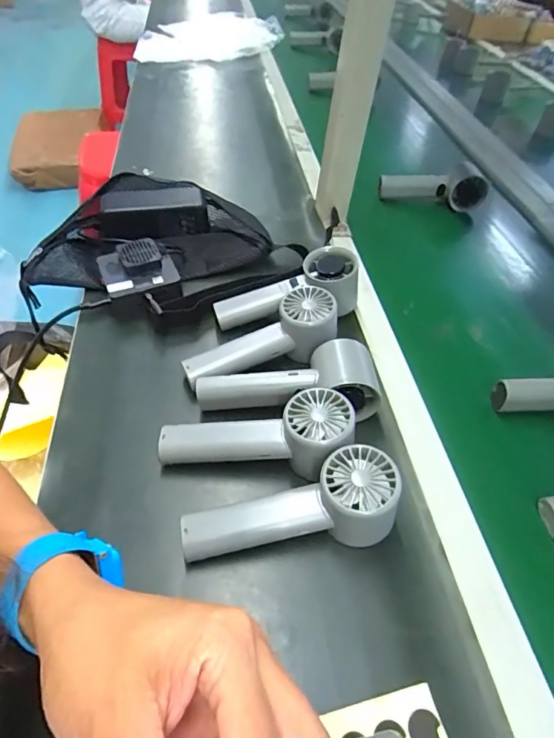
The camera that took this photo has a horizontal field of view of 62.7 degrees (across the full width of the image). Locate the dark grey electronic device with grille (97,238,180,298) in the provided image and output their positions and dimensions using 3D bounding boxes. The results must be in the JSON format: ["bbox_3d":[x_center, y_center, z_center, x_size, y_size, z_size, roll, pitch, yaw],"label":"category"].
[{"bbox_3d":[-0.154,-0.112,0.501,0.077,0.027,0.064,-13,51,-18],"label":"dark grey electronic device with grille"}]

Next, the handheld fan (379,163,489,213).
[{"bbox_3d":[0.236,-0.274,0.696,0.159,0.068,0.040,-1,47,-3],"label":"handheld fan"}]

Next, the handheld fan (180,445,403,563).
[{"bbox_3d":[0.013,0.109,0.335,0.156,0.056,0.051,-16,48,3],"label":"handheld fan"}]

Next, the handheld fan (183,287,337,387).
[{"bbox_3d":[-0.012,-0.022,0.447,0.157,0.051,0.058,-25,51,-3],"label":"handheld fan"}]

